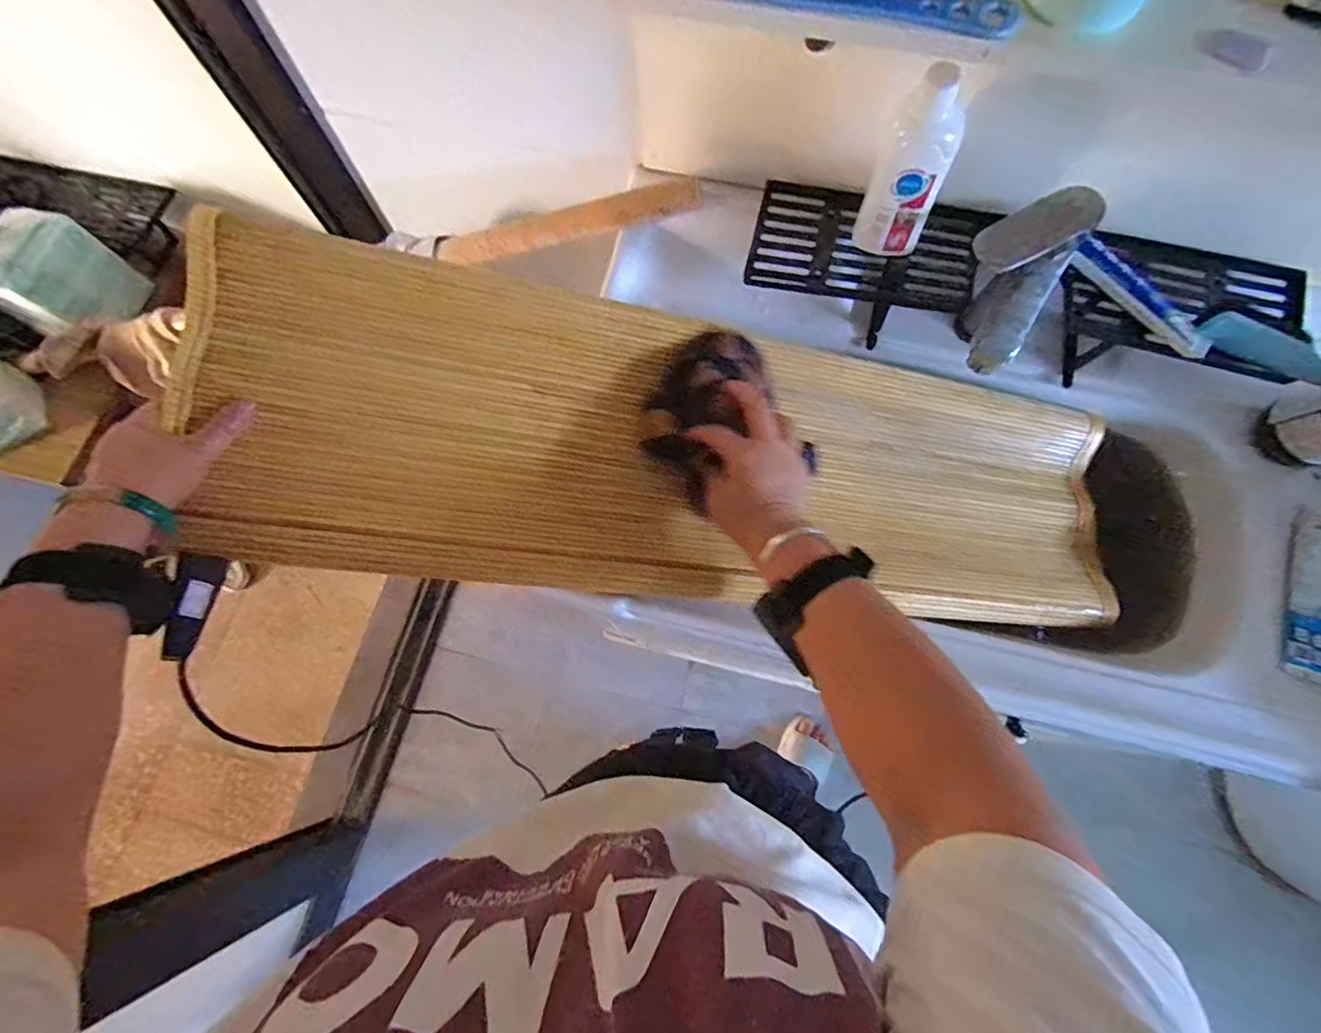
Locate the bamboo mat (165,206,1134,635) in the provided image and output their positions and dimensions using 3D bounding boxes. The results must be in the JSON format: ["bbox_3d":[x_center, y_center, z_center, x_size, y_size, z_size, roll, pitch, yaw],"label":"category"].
[{"bbox_3d":[0.037,-0.051,0.509,0.814,0.058,0.247,8,73,-12],"label":"bamboo mat"}]

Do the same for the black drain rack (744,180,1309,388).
[{"bbox_3d":[0.340,-0.225,0.562,0.497,0.105,0.129,14,74,6],"label":"black drain rack"}]

